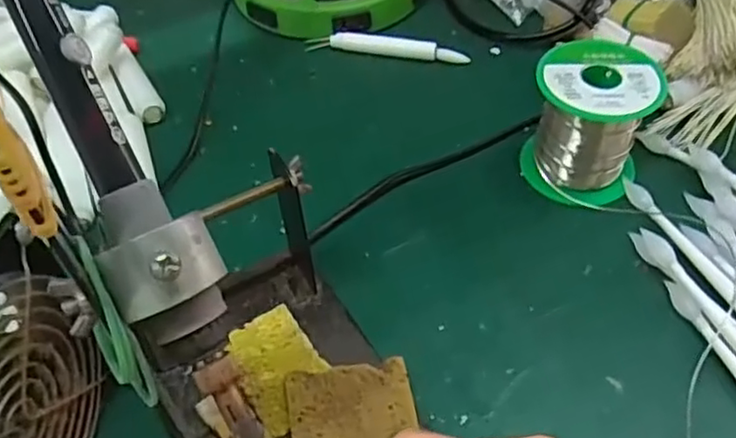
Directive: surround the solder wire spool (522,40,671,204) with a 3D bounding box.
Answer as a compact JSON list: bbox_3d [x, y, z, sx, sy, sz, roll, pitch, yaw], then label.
[{"bbox_3d":[0.130,-0.056,0.388,0.065,0.075,0.065,-1,50,1],"label":"solder wire spool"}]

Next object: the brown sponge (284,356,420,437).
[{"bbox_3d":[-0.007,0.086,0.295,0.055,0.012,0.039,-9,50,-6],"label":"brown sponge"}]

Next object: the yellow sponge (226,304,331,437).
[{"bbox_3d":[-0.042,0.070,0.312,0.038,0.006,0.056,-27,54,-20],"label":"yellow sponge"}]

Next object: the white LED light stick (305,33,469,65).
[{"bbox_3d":[0.015,-0.127,0.484,0.117,0.011,0.013,6,50,7],"label":"white LED light stick"}]

